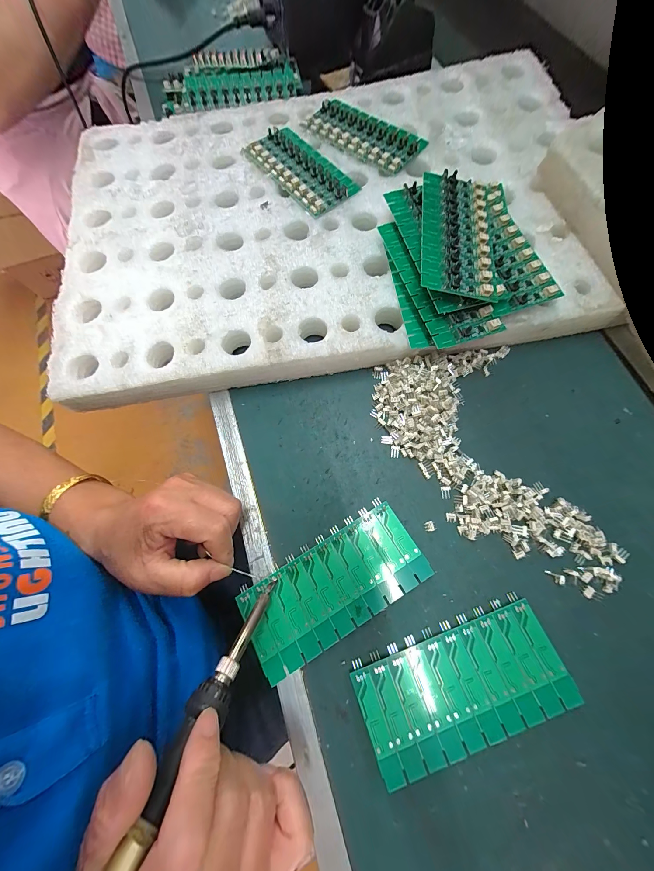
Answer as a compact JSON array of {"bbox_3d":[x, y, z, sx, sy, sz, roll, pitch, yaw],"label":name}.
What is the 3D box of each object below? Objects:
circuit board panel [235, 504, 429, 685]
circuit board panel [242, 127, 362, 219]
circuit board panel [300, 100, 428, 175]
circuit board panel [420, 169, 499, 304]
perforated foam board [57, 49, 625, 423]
[{"bbox_3d":[0.006,0.114,0.220,0.137,0.004,0.062,-30,67,-8],"label":"circuit board panel"},{"bbox_3d":[-0.029,-0.293,0.316,0.065,0.014,0.137,-37,75,-7],"label":"circuit board panel"},{"bbox_3d":[0.040,-0.343,0.326,0.136,0.006,0.062,37,79,13],"label":"circuit board panel"},{"bbox_3d":[0.110,-0.175,0.247,0.058,0.007,0.136,8,71,-2],"label":"circuit board panel"},{"bbox_3d":[-0.007,-0.239,0.310,0.535,0.031,0.363,-9,73,1],"label":"perforated foam board"}]

